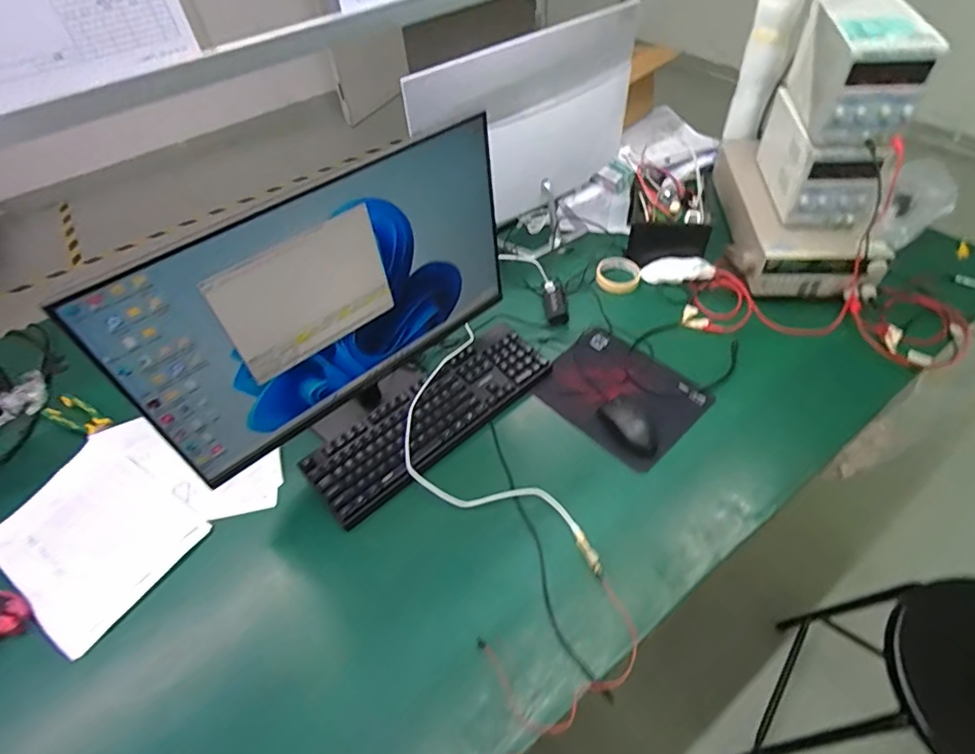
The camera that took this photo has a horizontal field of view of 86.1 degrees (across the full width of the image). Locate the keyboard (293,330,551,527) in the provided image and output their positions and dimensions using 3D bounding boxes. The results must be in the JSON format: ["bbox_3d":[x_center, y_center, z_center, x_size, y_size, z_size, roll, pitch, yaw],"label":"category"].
[{"bbox_3d":[-0.089,0.062,0.881,0.437,0.040,0.136,-36,56,-22],"label":"keyboard"}]

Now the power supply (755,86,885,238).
[{"bbox_3d":[0.653,-0.439,1.039,0.141,0.168,0.306,3,51,8],"label":"power supply"}]

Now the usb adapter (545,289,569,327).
[{"bbox_3d":[0.140,-0.146,1.052,0.040,0.029,0.080,-5,50,1],"label":"usb adapter"}]

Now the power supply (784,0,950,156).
[{"bbox_3d":[0.637,-0.538,0.908,0.134,0.153,0.276,6,51,11],"label":"power supply"}]

